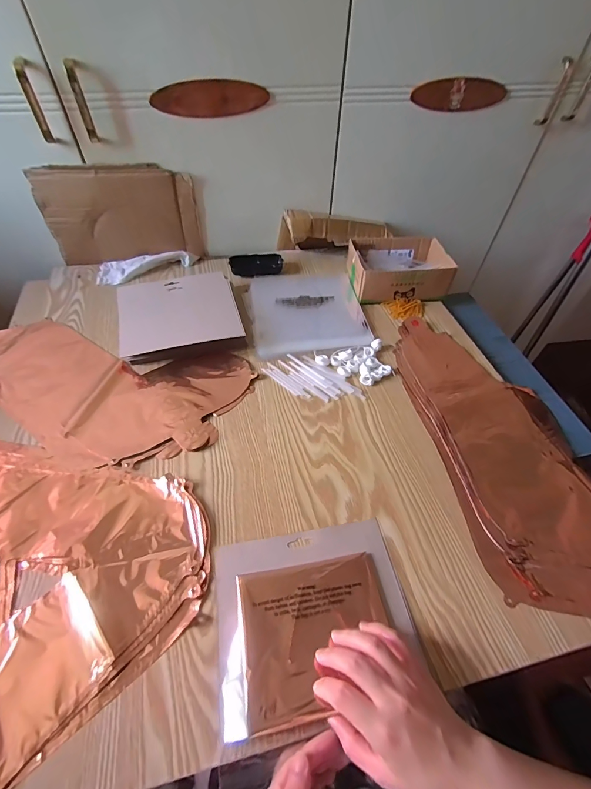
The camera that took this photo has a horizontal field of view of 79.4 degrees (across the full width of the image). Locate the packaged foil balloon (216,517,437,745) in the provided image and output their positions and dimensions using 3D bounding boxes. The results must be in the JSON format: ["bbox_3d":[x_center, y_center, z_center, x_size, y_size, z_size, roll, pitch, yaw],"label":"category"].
[{"bbox_3d":[0.021,0.224,0.366,0.194,0.015,0.167,-7,52,-8],"label":"packaged foil balloon"}]

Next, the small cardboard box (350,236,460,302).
[{"bbox_3d":[0.201,-0.249,0.710,0.176,0.070,0.136,-6,52,-7],"label":"small cardboard box"}]

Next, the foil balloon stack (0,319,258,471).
[{"bbox_3d":[-0.311,-0.011,0.539,0.446,0.010,0.224,12,51,7],"label":"foil balloon stack"}]

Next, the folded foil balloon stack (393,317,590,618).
[{"bbox_3d":[0.293,0.060,0.504,0.210,0.012,0.464,-8,52,-9],"label":"folded foil balloon stack"}]

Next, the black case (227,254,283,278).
[{"bbox_3d":[-0.081,-0.270,0.746,0.108,0.024,0.057,-15,53,-14],"label":"black case"}]

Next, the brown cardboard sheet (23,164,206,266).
[{"bbox_3d":[-0.331,-0.341,0.692,0.274,0.179,0.016,-7,52,-8],"label":"brown cardboard sheet"}]

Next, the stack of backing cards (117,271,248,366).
[{"bbox_3d":[-0.201,-0.138,0.623,0.197,0.040,0.181,-13,53,-13],"label":"stack of backing cards"}]

